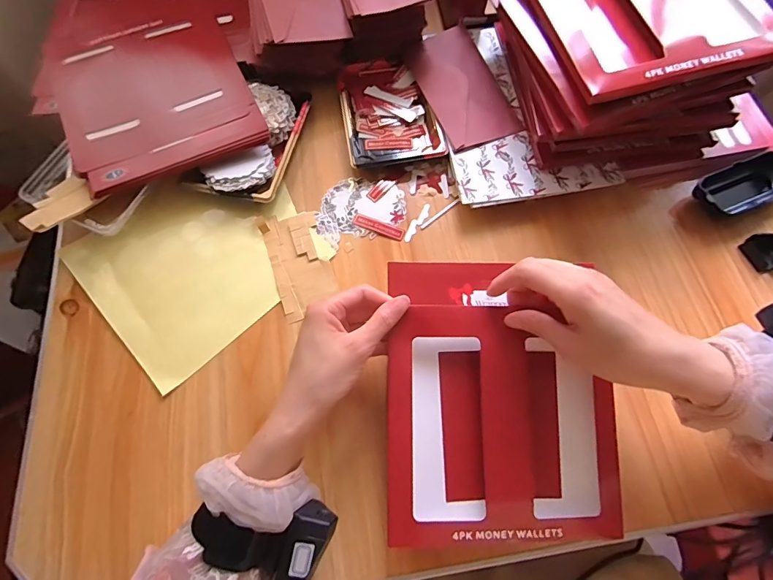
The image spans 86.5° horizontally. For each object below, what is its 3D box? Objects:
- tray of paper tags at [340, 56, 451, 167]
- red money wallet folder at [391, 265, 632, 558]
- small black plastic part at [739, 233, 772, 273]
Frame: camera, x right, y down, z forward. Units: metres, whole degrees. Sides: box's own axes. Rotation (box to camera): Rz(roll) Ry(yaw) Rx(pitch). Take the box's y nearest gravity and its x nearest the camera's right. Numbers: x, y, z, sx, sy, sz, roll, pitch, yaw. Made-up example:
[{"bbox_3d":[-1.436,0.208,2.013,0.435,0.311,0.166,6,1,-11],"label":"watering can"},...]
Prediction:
[{"bbox_3d":[0.000,-0.224,0.512,0.111,0.023,0.160,-10,69,-3],"label":"tray of paper tags"},{"bbox_3d":[0.098,0.091,0.356,0.191,0.025,0.234,1,78,-5],"label":"red money wallet folder"},{"bbox_3d":[0.405,-0.042,0.436,0.032,0.021,0.039,-22,70,-8],"label":"small black plastic part"}]

